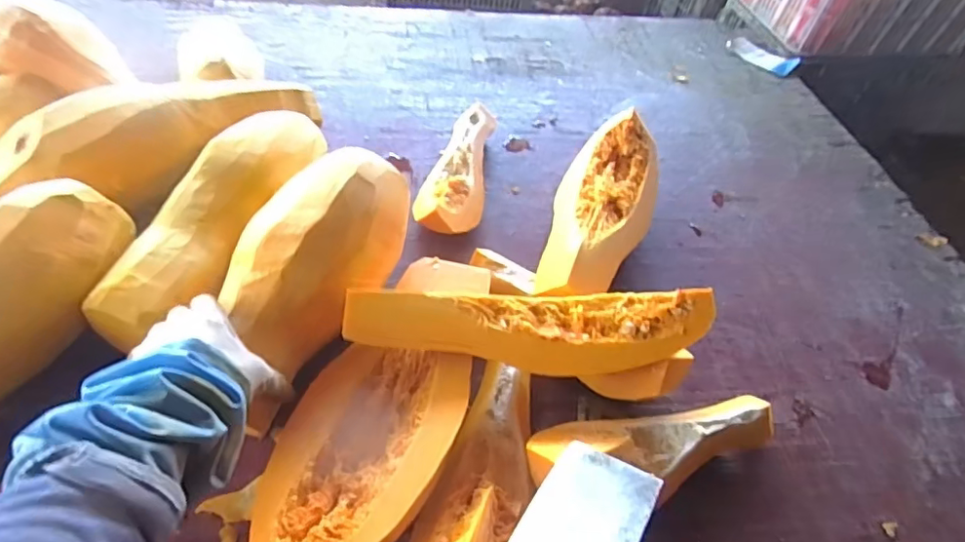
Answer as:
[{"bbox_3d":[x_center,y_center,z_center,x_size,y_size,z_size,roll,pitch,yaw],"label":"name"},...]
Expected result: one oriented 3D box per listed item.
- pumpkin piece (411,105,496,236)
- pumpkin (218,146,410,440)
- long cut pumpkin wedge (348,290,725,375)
[{"bbox_3d":[-0.037,-0.144,0.790,0.091,0.054,0.274,7,49,1],"label":"pumpkin piece"},{"bbox_3d":[-0.168,-0.018,0.564,0.123,0.105,0.229,16,50,8],"label":"pumpkin"},{"bbox_3d":[0.044,0.052,0.543,0.345,0.061,0.065,5,50,-2],"label":"long cut pumpkin wedge"}]

